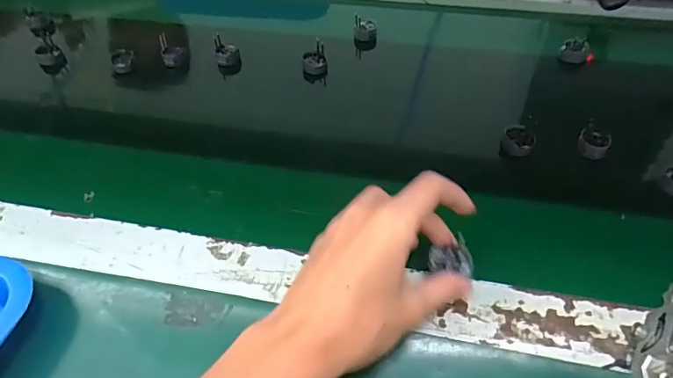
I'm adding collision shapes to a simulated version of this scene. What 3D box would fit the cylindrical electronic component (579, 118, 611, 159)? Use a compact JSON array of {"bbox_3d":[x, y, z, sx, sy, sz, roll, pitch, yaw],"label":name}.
[{"bbox_3d":[0.230,-0.043,0.436,0.025,0.020,0.031,28,55,24],"label":"cylindrical electronic component"}]

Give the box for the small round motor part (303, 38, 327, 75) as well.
[{"bbox_3d":[-0.024,-0.144,0.538,0.025,0.030,0.021,-5,48,-2],"label":"small round motor part"}]

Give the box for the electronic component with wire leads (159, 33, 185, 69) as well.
[{"bbox_3d":[-0.185,-0.158,0.550,0.023,0.033,0.027,-15,49,-11],"label":"electronic component with wire leads"}]

